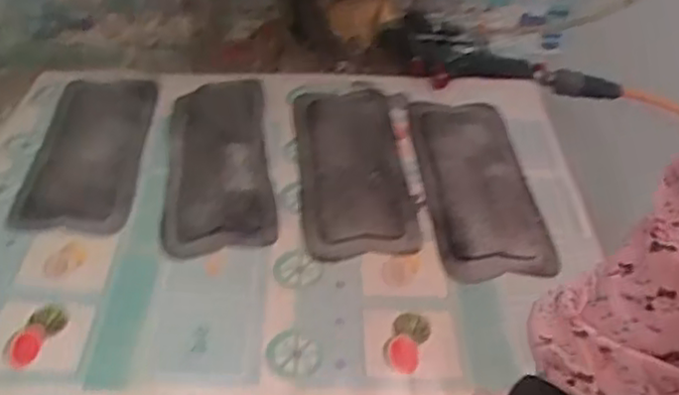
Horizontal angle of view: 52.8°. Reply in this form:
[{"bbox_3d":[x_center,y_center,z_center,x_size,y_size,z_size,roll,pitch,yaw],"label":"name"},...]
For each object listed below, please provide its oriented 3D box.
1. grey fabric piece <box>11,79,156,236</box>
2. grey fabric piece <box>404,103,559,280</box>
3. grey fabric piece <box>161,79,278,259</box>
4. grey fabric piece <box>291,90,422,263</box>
[{"bbox_3d":[-0.230,-0.048,0.628,0.088,0.013,0.203,1,46,-2],"label":"grey fabric piece"},{"bbox_3d":[0.122,-0.015,0.615,0.095,0.013,0.220,-3,46,-5],"label":"grey fabric piece"},{"bbox_3d":[-0.111,-0.038,0.621,0.094,0.019,0.216,-5,47,-7],"label":"grey fabric piece"},{"bbox_3d":[0.011,-0.029,0.625,0.095,0.010,0.212,-4,46,-6],"label":"grey fabric piece"}]

